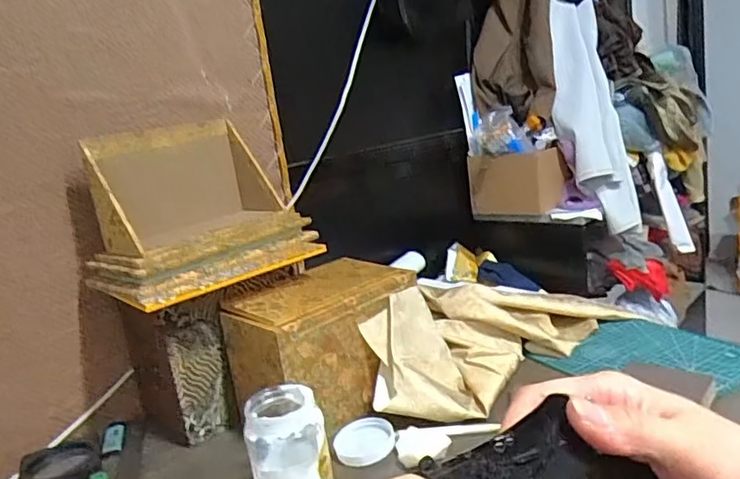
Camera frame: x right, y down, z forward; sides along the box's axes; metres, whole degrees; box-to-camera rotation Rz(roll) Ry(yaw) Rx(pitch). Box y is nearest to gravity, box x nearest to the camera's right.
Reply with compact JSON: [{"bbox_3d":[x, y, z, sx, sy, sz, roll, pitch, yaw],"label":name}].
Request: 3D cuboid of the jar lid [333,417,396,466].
[{"bbox_3d":[-0.007,0.239,0.679,0.071,0.016,0.069,-7,13,2],"label":"jar lid"}]

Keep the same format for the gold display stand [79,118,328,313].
[{"bbox_3d":[-0.219,-0.052,0.747,0.175,0.186,0.264,5,18,44],"label":"gold display stand"}]

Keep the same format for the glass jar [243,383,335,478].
[{"bbox_3d":[-0.081,0.217,0.572,0.075,0.120,0.075,-7,13,2],"label":"glass jar"}]

